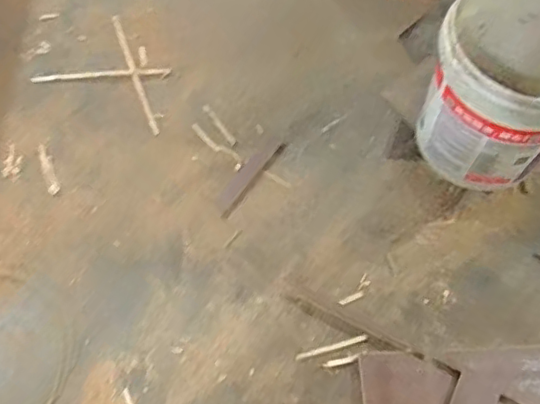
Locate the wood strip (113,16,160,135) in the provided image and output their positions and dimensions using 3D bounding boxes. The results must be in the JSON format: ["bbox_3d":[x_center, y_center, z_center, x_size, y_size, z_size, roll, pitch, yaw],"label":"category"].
[{"bbox_3d":[-0.380,-0.364,1.602,0.021,0.020,0.466,-19,60,-9],"label":"wood strip"}]

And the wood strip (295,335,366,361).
[{"bbox_3d":[0.134,0.313,1.231,0.156,0.006,0.015,-15,59,-6],"label":"wood strip"}]

